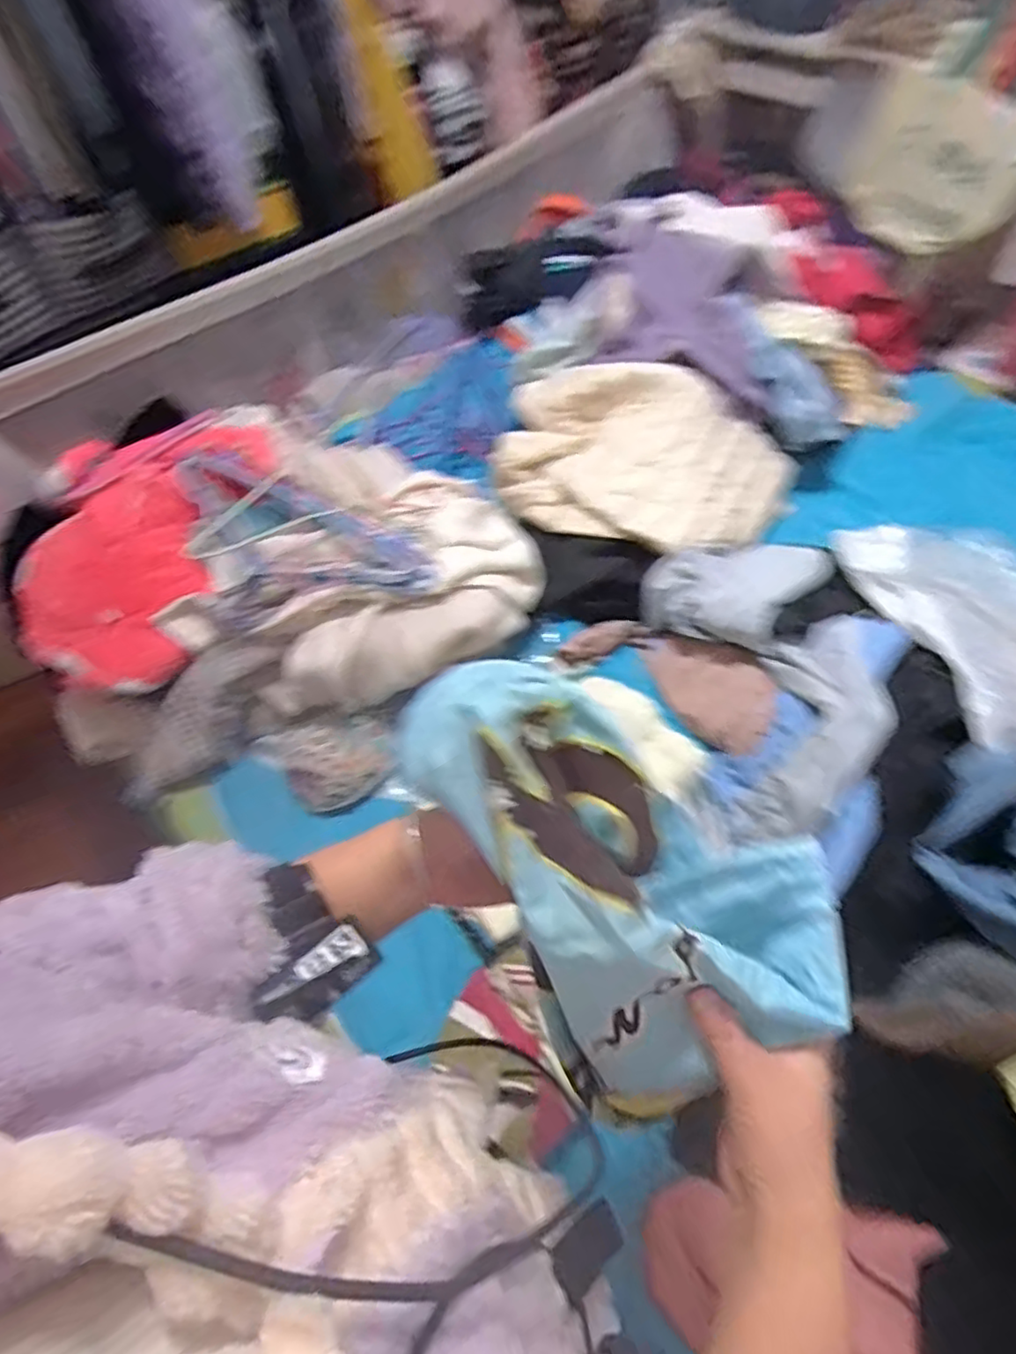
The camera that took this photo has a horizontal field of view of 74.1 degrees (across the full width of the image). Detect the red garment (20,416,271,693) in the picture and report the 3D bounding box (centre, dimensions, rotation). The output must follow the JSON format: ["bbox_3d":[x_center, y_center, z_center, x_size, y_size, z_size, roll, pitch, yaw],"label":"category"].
[{"bbox_3d":[-0.545,-0.218,1.032,0.289,0.192,0.464,15,59,13],"label":"red garment"}]

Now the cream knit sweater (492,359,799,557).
[{"bbox_3d":[0.223,-0.363,1.180,0.506,0.152,0.364,18,60,15],"label":"cream knit sweater"}]

